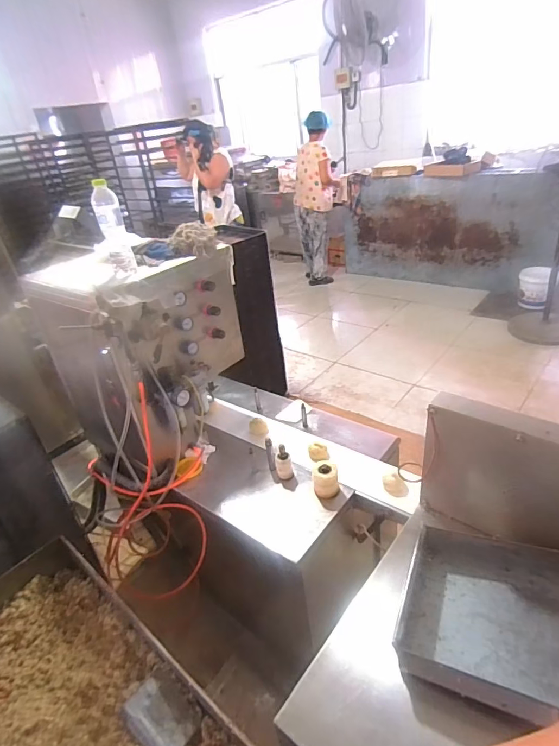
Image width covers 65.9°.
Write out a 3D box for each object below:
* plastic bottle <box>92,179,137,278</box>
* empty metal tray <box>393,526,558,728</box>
[{"bbox_3d":[-0.438,-0.376,1.140,0.072,0.225,0.071,-17,31,-15],"label":"plastic bottle"},{"bbox_3d":[0.304,0.329,0.579,0.250,0.053,0.217,9,34,27],"label":"empty metal tray"}]

